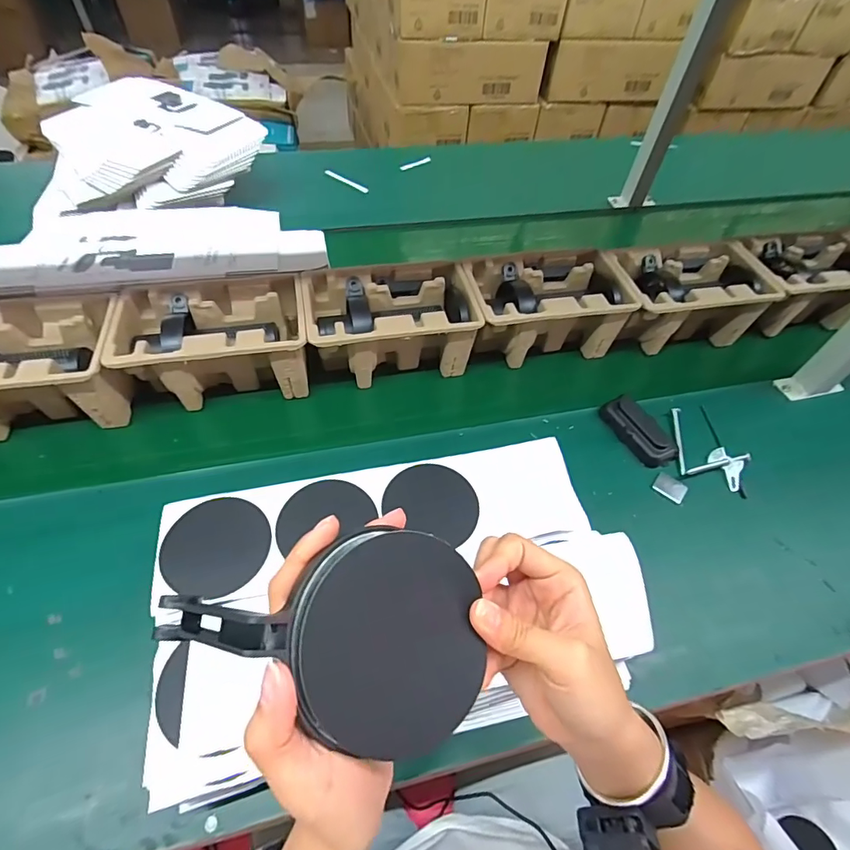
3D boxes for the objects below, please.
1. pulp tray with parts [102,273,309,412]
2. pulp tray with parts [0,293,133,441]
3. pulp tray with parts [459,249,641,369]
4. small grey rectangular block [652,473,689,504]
[{"bbox_3d":[-0.270,-0.110,0.614,0.231,0.099,0.149,-7,53,-11],"label":"pulp tray with parts"},{"bbox_3d":[-0.489,-0.071,0.569,0.229,0.099,0.152,-7,53,-11],"label":"pulp tray with parts"},{"bbox_3d":[0.171,-0.175,0.699,0.231,0.100,0.143,-8,53,-11],"label":"pulp tray with parts"},{"bbox_3d":[0.307,0.078,0.579,0.037,0.004,0.032,34,62,16],"label":"small grey rectangular block"}]

